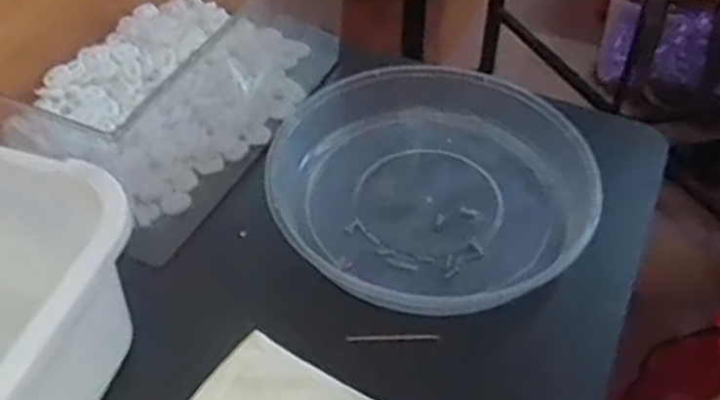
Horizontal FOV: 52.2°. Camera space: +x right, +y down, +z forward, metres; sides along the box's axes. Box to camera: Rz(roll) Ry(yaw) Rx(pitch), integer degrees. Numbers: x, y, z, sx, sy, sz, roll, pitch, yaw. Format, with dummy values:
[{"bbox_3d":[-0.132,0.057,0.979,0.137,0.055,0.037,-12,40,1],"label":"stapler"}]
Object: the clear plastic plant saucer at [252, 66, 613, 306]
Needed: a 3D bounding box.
[{"bbox_3d":[0.053,-0.014,0.547,0.228,0.049,0.209,0,46,0],"label":"clear plastic plant saucer"}]

